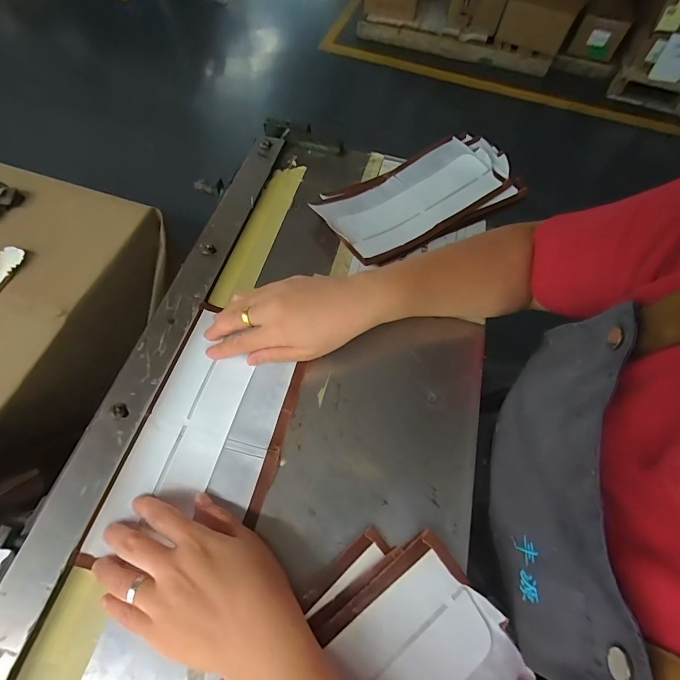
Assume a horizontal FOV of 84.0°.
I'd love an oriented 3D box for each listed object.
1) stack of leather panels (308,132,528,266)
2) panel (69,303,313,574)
[{"bbox_3d":[0.093,-0.170,0.450,0.242,0.036,0.121,-27,67,-16],"label":"stack of leather panels"},{"bbox_3d":[-0.107,0.077,0.320,0.118,0.009,0.210,15,62,5],"label":"panel"}]

